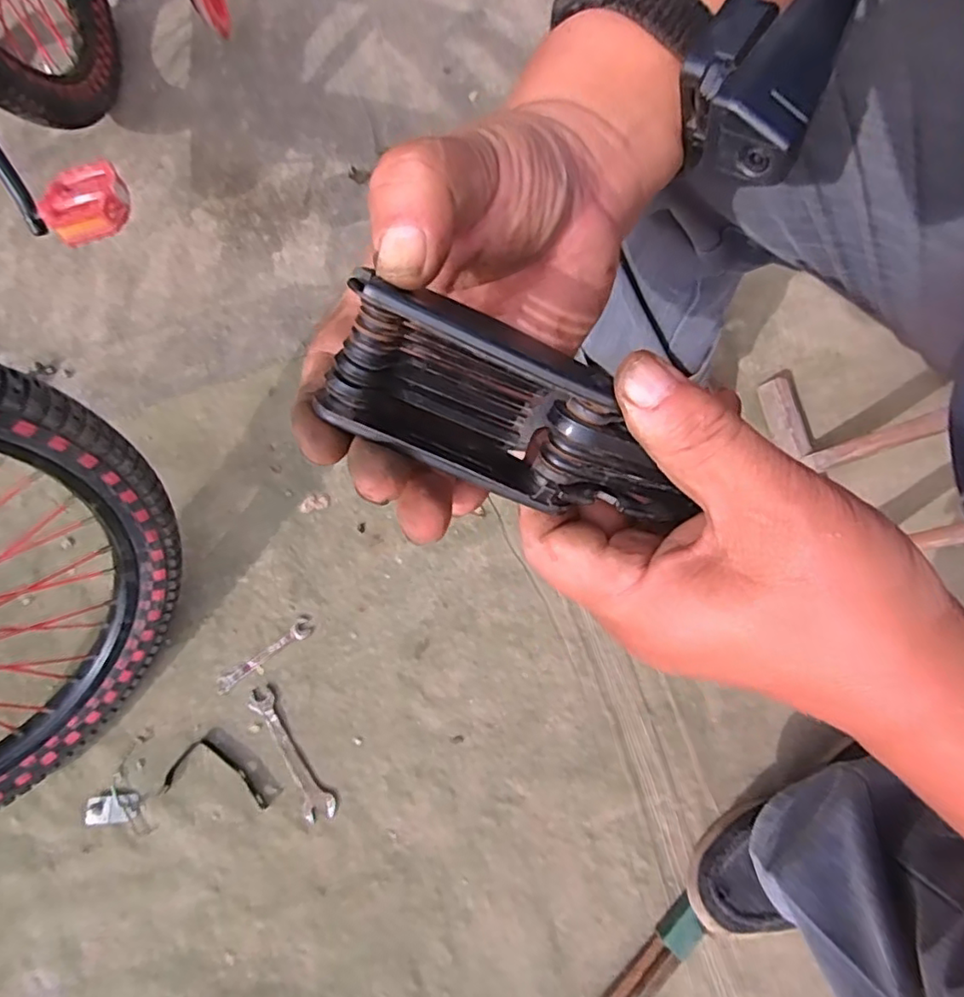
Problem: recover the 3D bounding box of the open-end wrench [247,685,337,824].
[{"bbox_3d":[-0.204,0.270,0.634,0.033,0.013,0.151,-32,74,-10],"label":"open-end wrench"}]

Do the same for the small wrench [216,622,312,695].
[{"bbox_3d":[-0.243,0.175,0.662,0.115,0.010,0.018,-33,75,-10],"label":"small wrench"}]

